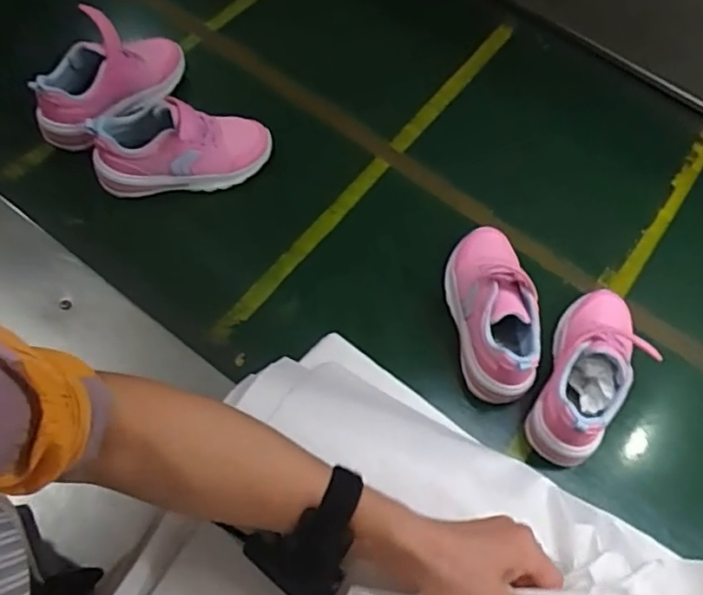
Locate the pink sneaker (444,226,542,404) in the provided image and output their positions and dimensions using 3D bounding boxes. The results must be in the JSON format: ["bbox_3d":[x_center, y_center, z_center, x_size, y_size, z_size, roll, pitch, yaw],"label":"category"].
[{"bbox_3d":[0.160,0.008,0.731,0.079,0.081,0.213,-6,66,-6],"label":"pink sneaker"}]

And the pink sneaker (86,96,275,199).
[{"bbox_3d":[-0.206,-0.185,0.773,0.212,0.093,0.069,-13,66,-9],"label":"pink sneaker"}]

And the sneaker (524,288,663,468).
[{"bbox_3d":[0.265,0.071,0.699,0.076,0.090,0.224,24,66,8],"label":"sneaker"}]

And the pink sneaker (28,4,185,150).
[{"bbox_3d":[-0.307,-0.284,0.795,0.081,0.097,0.211,29,67,10],"label":"pink sneaker"}]

